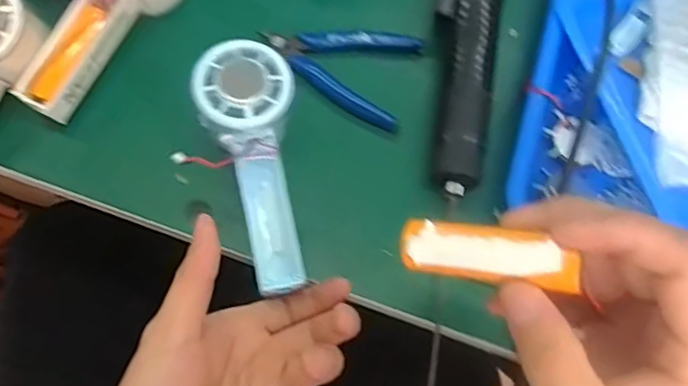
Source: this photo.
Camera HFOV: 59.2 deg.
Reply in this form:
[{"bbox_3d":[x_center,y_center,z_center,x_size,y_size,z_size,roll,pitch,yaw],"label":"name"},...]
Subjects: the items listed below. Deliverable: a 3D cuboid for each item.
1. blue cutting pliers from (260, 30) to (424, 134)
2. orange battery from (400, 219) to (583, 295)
[{"bbox_3d":[-0.004,-0.093,0.434,0.105,0.016,0.072,17,71,3],"label":"blue cutting pliers"},{"bbox_3d":[0.057,0.025,0.244,0.068,0.013,0.019,7,68,28],"label":"orange battery"}]

